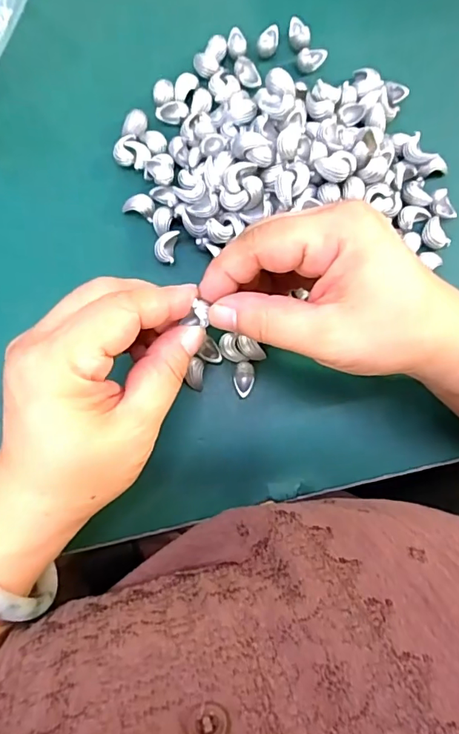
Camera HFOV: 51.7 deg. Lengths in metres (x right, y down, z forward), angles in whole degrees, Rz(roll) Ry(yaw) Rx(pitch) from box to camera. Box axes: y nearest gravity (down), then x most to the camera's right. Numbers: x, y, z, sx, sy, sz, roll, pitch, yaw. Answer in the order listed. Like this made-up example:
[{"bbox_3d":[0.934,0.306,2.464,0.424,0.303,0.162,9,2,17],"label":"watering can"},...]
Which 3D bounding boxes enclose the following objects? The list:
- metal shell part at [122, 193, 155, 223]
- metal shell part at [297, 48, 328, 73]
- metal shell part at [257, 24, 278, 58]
[{"bbox_3d":[-0.054,-0.098,0.289,0.020,0.010,0.014,24,85,1],"label":"metal shell part"},{"bbox_3d":[0.052,-0.192,0.296,0.019,0.010,0.012,-35,86,-4],"label":"metal shell part"},{"bbox_3d":[0.024,-0.205,0.296,0.012,0.006,0.019,11,85,0],"label":"metal shell part"}]

